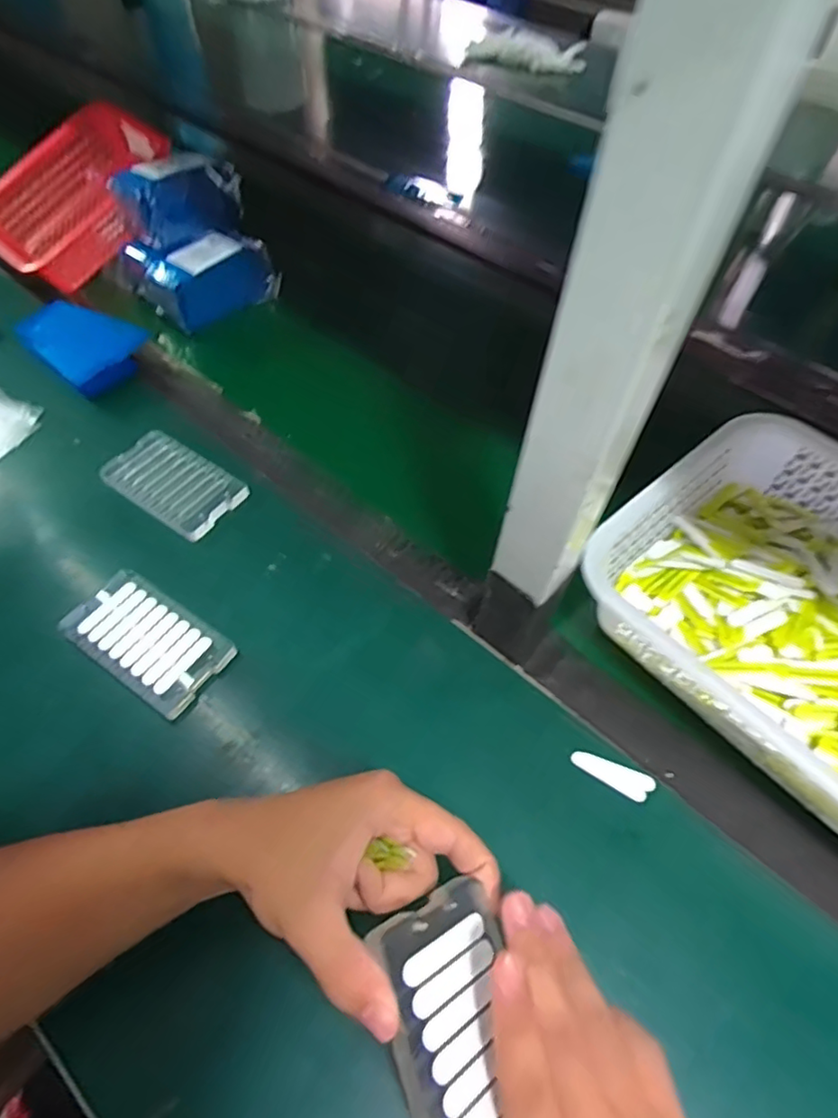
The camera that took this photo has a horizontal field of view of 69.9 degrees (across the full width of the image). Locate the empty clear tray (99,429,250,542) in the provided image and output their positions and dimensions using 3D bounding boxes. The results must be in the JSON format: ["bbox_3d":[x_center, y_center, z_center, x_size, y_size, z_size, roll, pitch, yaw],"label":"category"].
[{"bbox_3d":[-0.219,-0.069,0.543,0.115,0.021,0.075,30,59,17],"label":"empty clear tray"}]

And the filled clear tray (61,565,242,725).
[{"bbox_3d":[-0.206,0.060,0.454,0.121,0.014,0.068,30,59,17],"label":"filled clear tray"}]

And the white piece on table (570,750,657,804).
[{"bbox_3d":[0.131,0.147,0.407,0.055,0.004,0.019,20,57,11],"label":"white piece on table"}]

